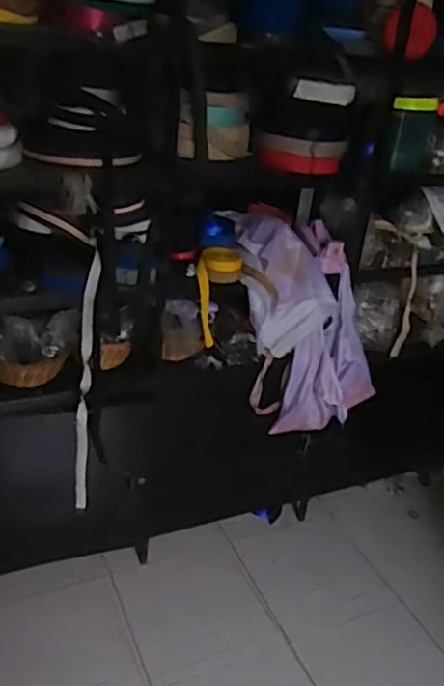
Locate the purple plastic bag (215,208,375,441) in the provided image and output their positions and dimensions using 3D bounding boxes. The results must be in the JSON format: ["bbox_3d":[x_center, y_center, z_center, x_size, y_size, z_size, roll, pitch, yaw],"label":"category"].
[{"bbox_3d":[0.198,-0.061,1.771,0.359,0.656,0.226,-27,20,-19],"label":"purple plastic bag"}]

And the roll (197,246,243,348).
[{"bbox_3d":[-0.013,-0.121,1.599,0.109,0.227,0.116,7,28,1],"label":"roll"}]

